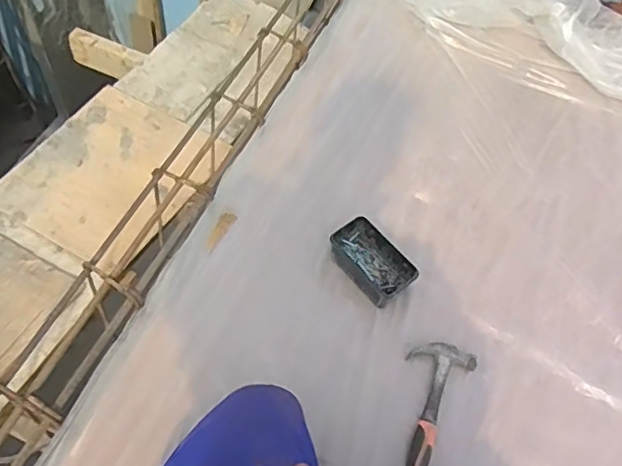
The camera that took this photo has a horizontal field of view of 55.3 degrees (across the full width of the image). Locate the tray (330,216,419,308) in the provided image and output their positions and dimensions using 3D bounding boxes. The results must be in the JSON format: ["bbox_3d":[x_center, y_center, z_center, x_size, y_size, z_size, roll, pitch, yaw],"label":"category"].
[{"bbox_3d":[0.102,0.047,0.997,0.087,0.045,0.150,-36,67,-23],"label":"tray"}]

